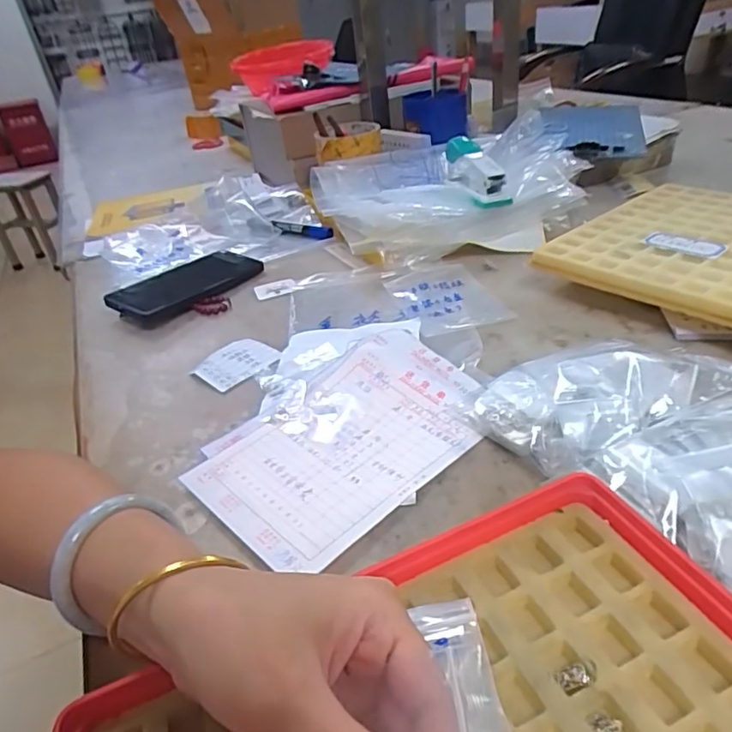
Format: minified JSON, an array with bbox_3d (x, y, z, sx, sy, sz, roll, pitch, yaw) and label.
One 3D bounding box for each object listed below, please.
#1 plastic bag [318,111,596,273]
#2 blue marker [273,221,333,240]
[{"bbox_3d":[0.089,-0.207,0.669,0.285,0.104,0.184,-18,35,-16],"label":"plastic bag"},{"bbox_3d":[-0.085,-0.181,0.744,0.097,0.014,0.019,12,38,27],"label":"blue marker"}]

